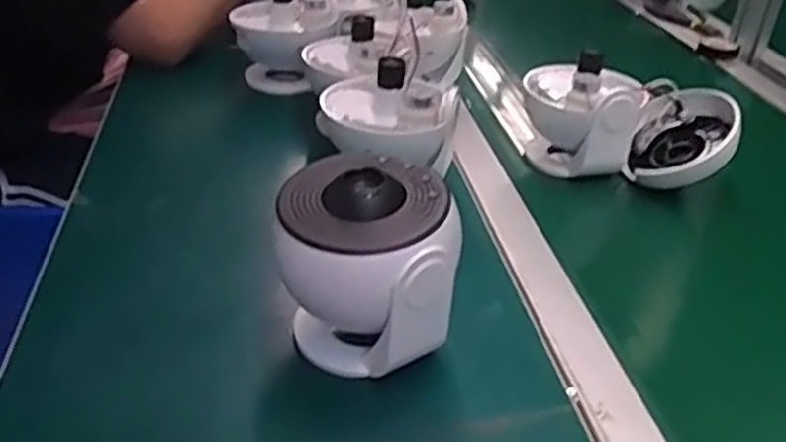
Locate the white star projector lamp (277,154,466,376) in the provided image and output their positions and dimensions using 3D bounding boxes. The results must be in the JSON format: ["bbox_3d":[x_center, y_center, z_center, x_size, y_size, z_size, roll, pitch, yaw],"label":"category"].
[{"bbox_3d":[-0.017,0.030,0.473,0.107,0.118,0.087,1,30,-5],"label":"white star projector lamp"}]

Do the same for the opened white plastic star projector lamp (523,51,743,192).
[{"bbox_3d":[0.223,-0.085,0.726,0.192,0.118,0.103,13,32,11],"label":"opened white plastic star projector lamp"}]

